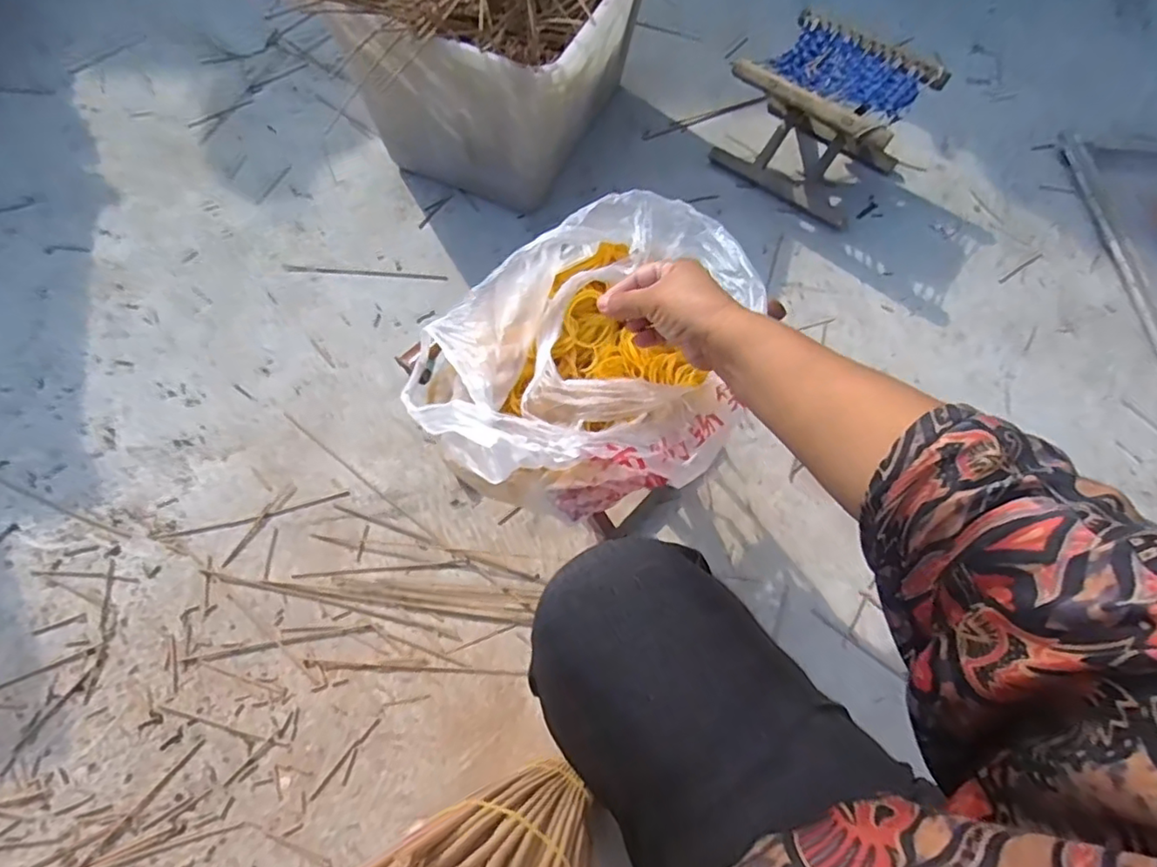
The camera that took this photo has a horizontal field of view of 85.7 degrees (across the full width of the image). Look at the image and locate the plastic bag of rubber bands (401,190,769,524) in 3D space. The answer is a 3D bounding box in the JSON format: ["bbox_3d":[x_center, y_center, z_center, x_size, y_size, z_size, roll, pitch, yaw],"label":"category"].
[{"bbox_3d":[0.027,-0.064,0.566,0.314,0.102,0.250,-37,71,-19],"label":"plastic bag of rubber bands"}]

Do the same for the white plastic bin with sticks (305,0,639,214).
[{"bbox_3d":[-0.106,-0.664,1.035,0.402,0.352,0.584,24,65,9],"label":"white plastic bin with sticks"}]

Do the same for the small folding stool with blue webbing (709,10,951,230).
[{"bbox_3d":[0.425,-0.551,1.090,0.268,0.186,0.248,38,68,15],"label":"small folding stool with blue webbing"}]

